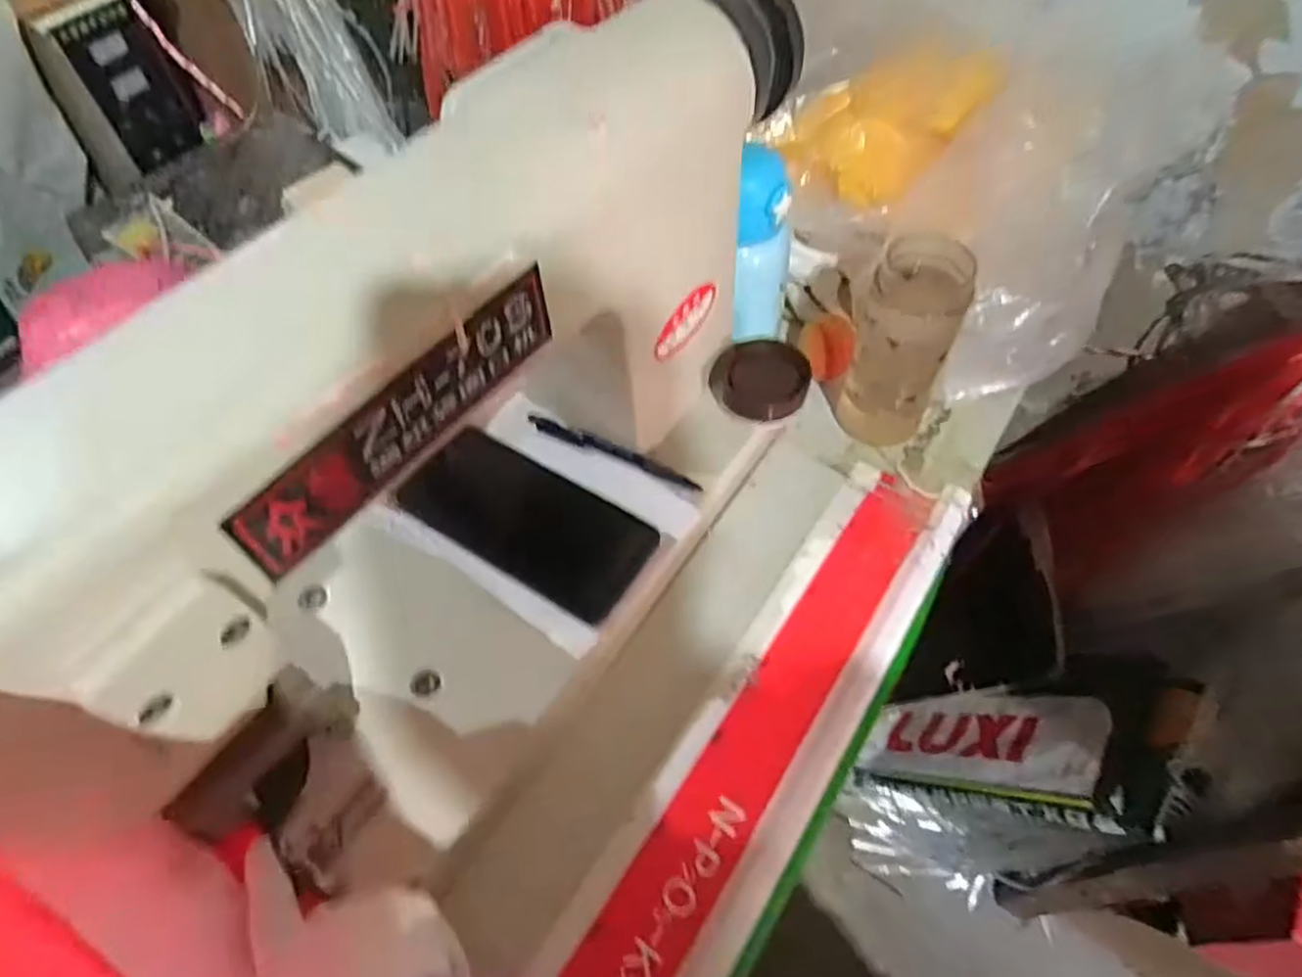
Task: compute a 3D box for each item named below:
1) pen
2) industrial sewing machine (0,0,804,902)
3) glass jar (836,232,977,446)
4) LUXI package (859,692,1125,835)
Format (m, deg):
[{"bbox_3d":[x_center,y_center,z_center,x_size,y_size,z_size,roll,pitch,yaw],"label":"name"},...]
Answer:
[{"bbox_3d":[-0.028,-0.026,0.517,0.135,0.010,0.011,23,60,17],"label":"pen"},{"bbox_3d":[-0.071,-0.052,0.385,0.170,0.265,0.501,30,62,20],"label":"industrial sewing machine"},{"bbox_3d":[0.186,-0.105,0.543,0.069,0.160,0.058,20,59,15],"label":"glass jar"},{"bbox_3d":[0.421,0.330,0.943,0.049,0.418,0.148,47,64,-10],"label":"LUXI package"}]

